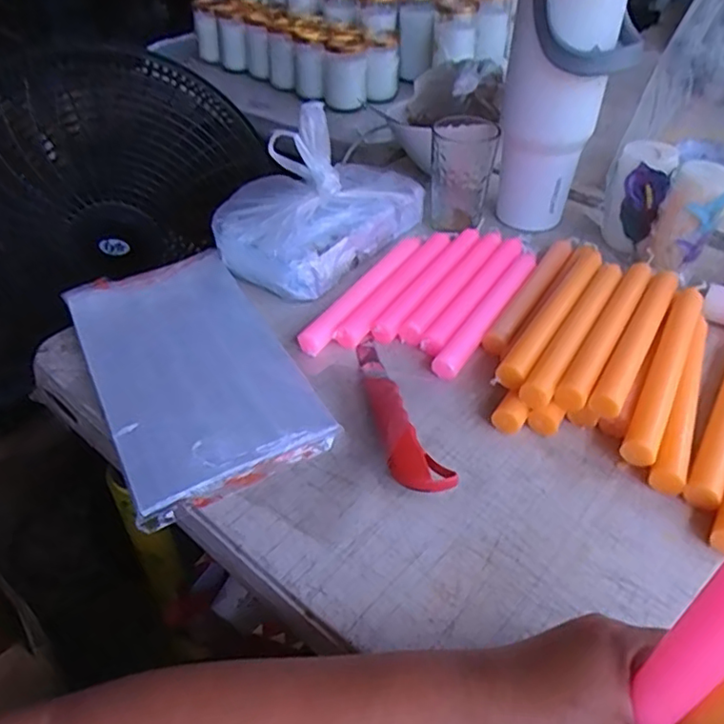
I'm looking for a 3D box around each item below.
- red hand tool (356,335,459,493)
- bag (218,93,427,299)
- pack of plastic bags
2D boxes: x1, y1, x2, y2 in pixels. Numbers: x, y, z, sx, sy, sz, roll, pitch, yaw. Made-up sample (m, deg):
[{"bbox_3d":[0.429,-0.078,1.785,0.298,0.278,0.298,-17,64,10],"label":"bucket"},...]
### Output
[{"bbox_3d":[0.024,0.031,0.481,0.039,0.024,0.179,-9,43,-11],"label":"red hand tool"},{"bbox_3d":[-0.039,-0.179,0.629,0.121,0.130,0.223,27,48,26],"label":"bag"},{"bbox_3d":[-0.146,-0.002,0.521,0.152,0.018,0.276,-20,46,-21],"label":"pack of plastic bags"}]

